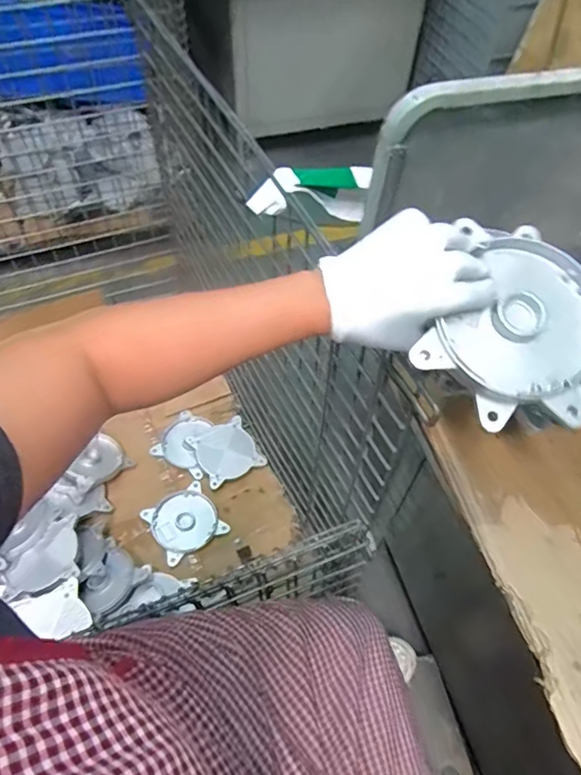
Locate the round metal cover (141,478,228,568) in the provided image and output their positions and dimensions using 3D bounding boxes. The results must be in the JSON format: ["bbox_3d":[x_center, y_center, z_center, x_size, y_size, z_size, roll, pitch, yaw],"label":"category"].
[{"bbox_3d":[-0.230,0.292,1.148,0.140,0.017,0.134,-28,61,-21],"label":"round metal cover"}]

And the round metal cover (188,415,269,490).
[{"bbox_3d":[-0.152,0.147,1.241,0.137,0.022,0.141,-23,59,-18],"label":"round metal cover"}]

